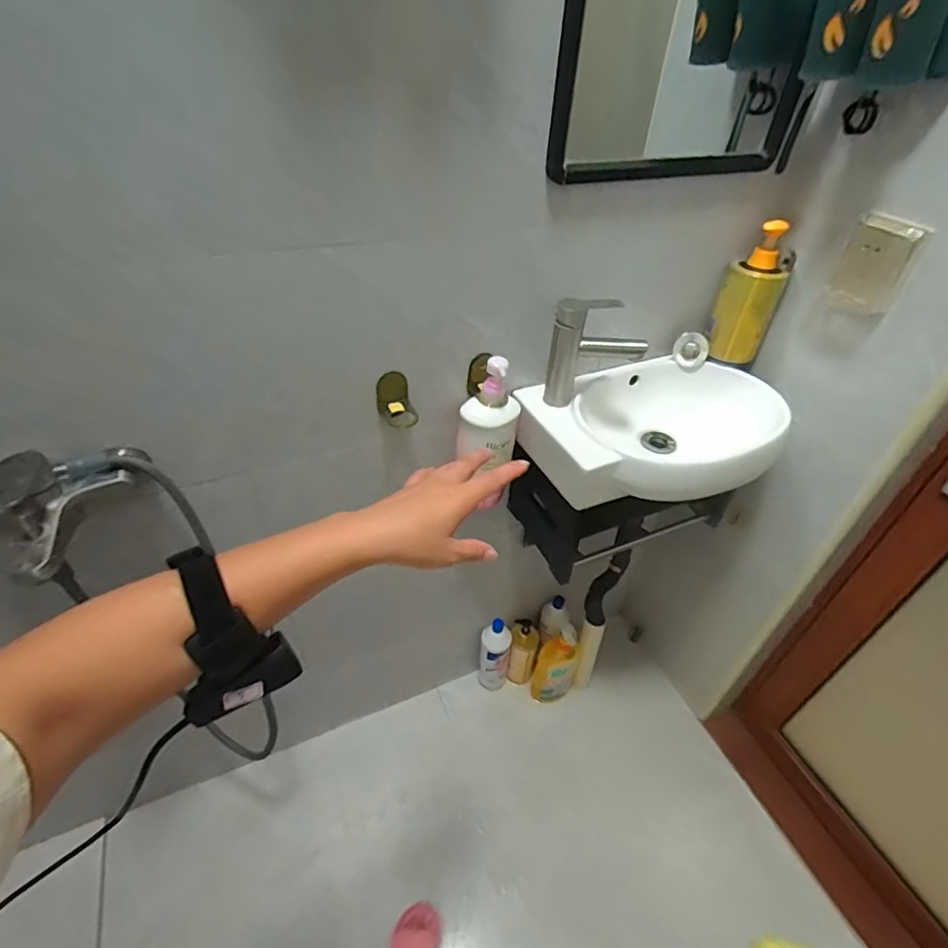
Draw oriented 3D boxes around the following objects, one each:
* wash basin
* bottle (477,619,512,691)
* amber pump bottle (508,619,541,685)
[{"bbox_3d":[0.293,-0.062,0.862,0.366,0.107,0.284,-17,47,-23],"label":"wash basin"},{"bbox_3d":[0.052,0.466,1.354,0.081,0.223,0.072,12,43,8],"label":"bottle"},{"bbox_3d":[0.127,0.462,1.379,0.079,0.226,0.072,16,43,11],"label":"amber pump bottle"}]

